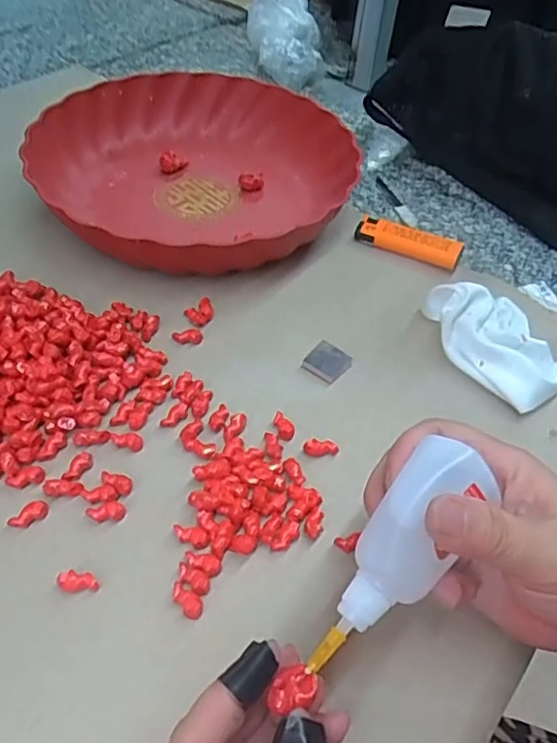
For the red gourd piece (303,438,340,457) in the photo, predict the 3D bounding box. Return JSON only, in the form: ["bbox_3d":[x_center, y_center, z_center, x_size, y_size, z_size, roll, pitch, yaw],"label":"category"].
[{"bbox_3d":[0.023,0.042,0.323,0.019,0.006,0.009,-3,49,-8],"label":"red gourd piece"}]

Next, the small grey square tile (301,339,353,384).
[{"bbox_3d":[0.031,-0.006,0.368,0.024,0.006,0.025,34,54,23],"label":"small grey square tile"}]

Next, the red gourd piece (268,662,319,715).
[{"bbox_3d":[0.005,0.114,0.212,0.014,0.010,0.019,30,53,20],"label":"red gourd piece"}]

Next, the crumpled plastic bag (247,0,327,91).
[{"bbox_3d":[0.009,-0.382,0.661,0.076,0.072,0.142,-4,49,-9],"label":"crumpled plastic bag"}]

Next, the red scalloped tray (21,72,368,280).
[{"bbox_3d":[-0.068,-0.162,0.472,0.246,0.046,0.244,29,52,19],"label":"red scalloped tray"}]

